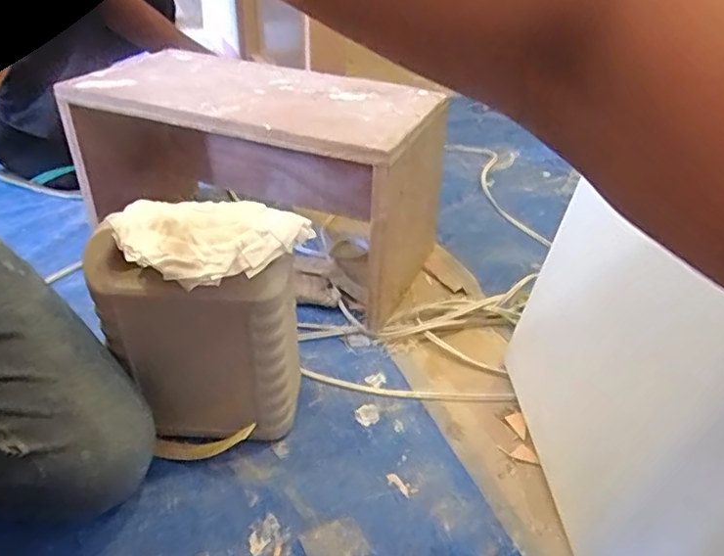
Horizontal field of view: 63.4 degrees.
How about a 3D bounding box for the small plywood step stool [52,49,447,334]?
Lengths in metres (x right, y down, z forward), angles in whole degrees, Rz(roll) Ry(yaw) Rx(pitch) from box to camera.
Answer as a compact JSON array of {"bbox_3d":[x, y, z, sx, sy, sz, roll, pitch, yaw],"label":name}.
[{"bbox_3d":[-0.140,-0.155,0.804,0.451,0.216,0.204,15,39,17],"label":"small plywood step stool"}]

